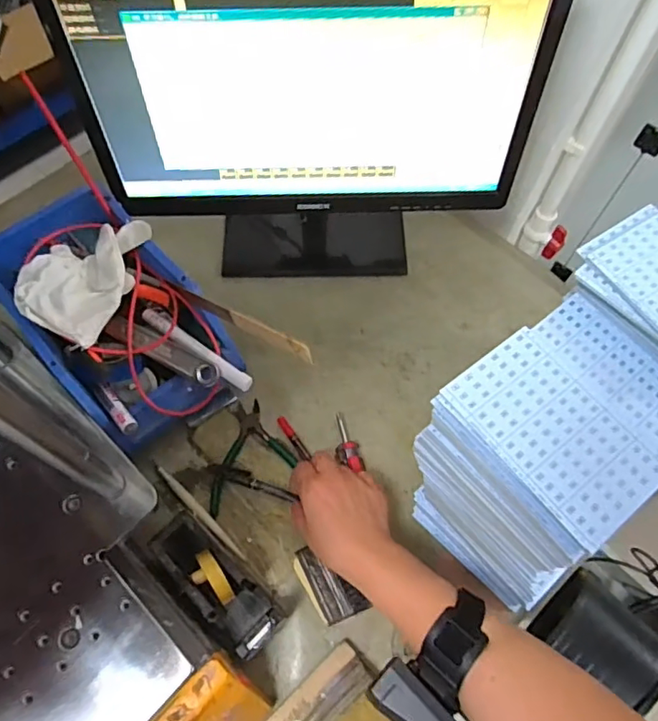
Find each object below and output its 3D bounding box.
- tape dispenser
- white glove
[{"bbox_3d":[-0.100,0.202,0.490,0.126,0.074,0.051,39,69,16],"label":"tape dispenser"},{"bbox_3d":[-0.238,-0.082,0.530,0.082,0.048,0.136,13,65,4],"label":"white glove"}]

